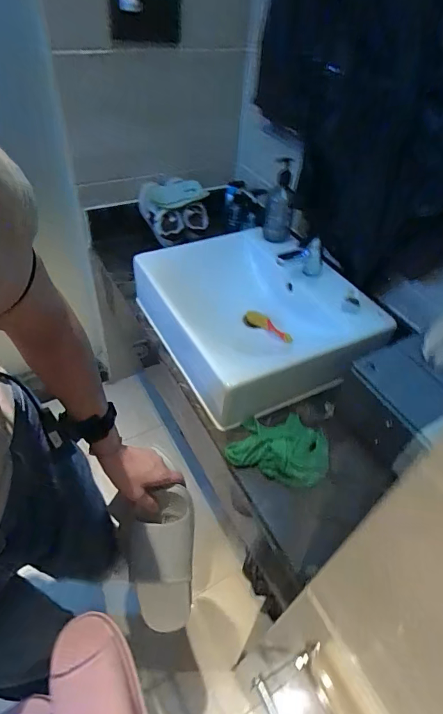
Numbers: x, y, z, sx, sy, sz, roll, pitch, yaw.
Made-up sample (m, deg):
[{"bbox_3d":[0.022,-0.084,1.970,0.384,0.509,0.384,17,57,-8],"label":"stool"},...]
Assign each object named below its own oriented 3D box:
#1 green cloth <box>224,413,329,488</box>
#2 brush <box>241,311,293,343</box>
[{"bbox_3d":[0.114,0.165,0.748,0.175,0.028,0.134,19,48,12],"label":"green cloth"},{"bbox_3d":[0.109,-0.068,0.916,0.036,0.032,0.145,-27,40,-27],"label":"brush"}]

